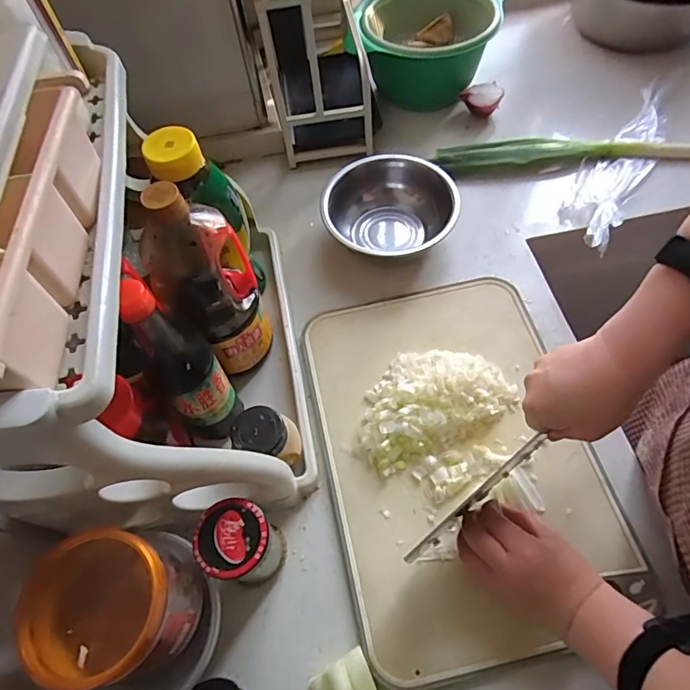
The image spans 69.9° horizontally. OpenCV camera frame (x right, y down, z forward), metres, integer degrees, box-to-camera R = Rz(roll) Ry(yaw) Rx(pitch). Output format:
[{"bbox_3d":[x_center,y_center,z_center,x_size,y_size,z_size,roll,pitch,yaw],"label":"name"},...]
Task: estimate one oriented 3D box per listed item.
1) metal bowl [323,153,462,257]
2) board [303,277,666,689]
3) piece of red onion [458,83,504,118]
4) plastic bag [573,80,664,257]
[{"bbox_3d":[0.067,-0.188,0.692,0.170,0.069,0.148,11,62,10],"label":"metal bowl"},{"bbox_3d":[0.122,0.109,0.548,0.282,0.009,0.410,-13,60,-4],"label":"board"},{"bbox_3d":[0.229,-0.403,0.825,0.066,0.046,0.047,-19,61,-7],"label":"piece of red onion"},{"bbox_3d":[0.408,-0.274,0.737,0.085,0.036,0.375,29,66,18],"label":"plastic bag"}]

